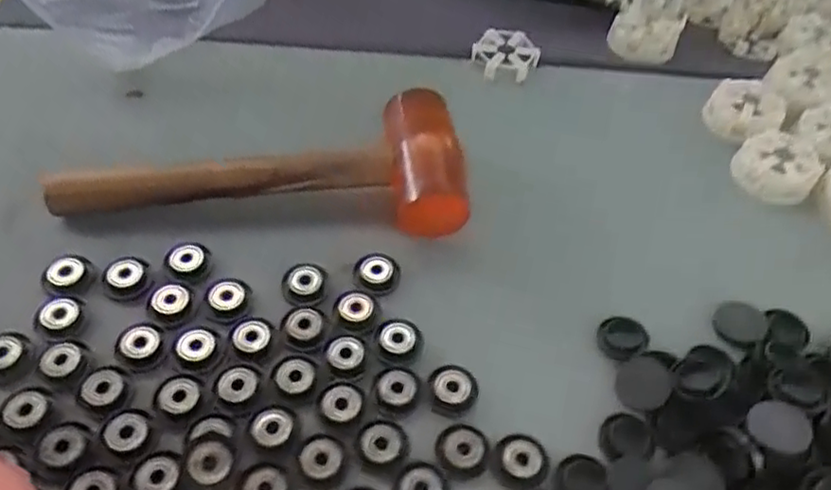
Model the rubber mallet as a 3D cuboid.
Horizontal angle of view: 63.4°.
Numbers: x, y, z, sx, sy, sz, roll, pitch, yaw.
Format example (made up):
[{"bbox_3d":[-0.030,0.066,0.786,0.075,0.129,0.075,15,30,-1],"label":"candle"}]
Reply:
[{"bbox_3d":[-0.115,-0.060,0.484,0.293,0.048,0.094,0,52,-4],"label":"rubber mallet"}]

